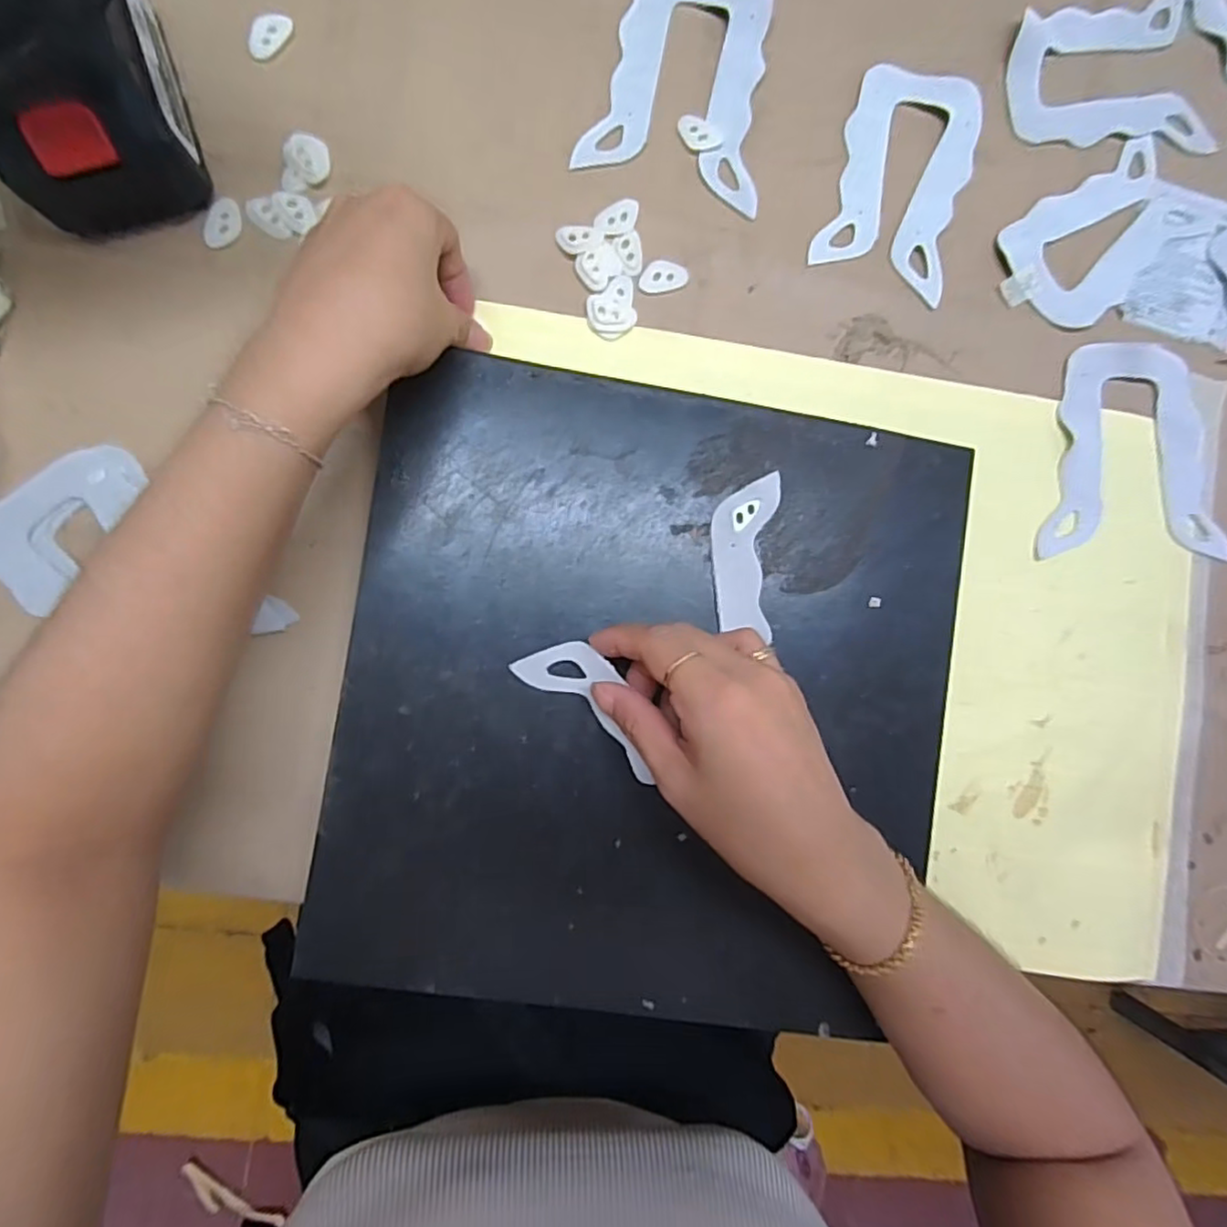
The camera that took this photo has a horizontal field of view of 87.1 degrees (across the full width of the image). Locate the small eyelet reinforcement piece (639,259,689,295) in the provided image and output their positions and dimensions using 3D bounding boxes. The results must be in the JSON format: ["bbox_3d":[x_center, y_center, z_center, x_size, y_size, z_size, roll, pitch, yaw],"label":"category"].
[{"bbox_3d":[0.027,-0.182,0.346,0.026,0.004,0.016,-20,90,-5],"label":"small eyelet reinforcement piece"}]

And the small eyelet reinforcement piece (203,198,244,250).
[{"bbox_3d":[-0.200,-0.199,0.330,0.015,0.004,0.026,25,86,-18],"label":"small eyelet reinforcement piece"}]

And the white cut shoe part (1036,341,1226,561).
[{"bbox_3d":[0.294,-0.093,0.365,0.107,0.009,0.119,-1,88,-5],"label":"white cut shoe part"}]

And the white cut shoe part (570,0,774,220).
[{"bbox_3d":[0.035,-0.286,0.347,0.096,0.013,0.120,6,88,-5],"label":"white cut shoe part"}]

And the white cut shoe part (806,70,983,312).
[{"bbox_3d":[0.161,-0.242,0.358,0.073,0.005,0.124,18,87,-4],"label":"white cut shoe part"}]

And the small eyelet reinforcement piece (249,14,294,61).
[{"bbox_3d":[-0.178,-0.299,0.333,0.015,0.004,0.027,32,86,-3],"label":"small eyelet reinforcement piece"}]

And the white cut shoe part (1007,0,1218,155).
[{"bbox_3d":[0.287,-0.309,0.373,0.122,0.007,0.094,-13,89,-5],"label":"white cut shoe part"}]

